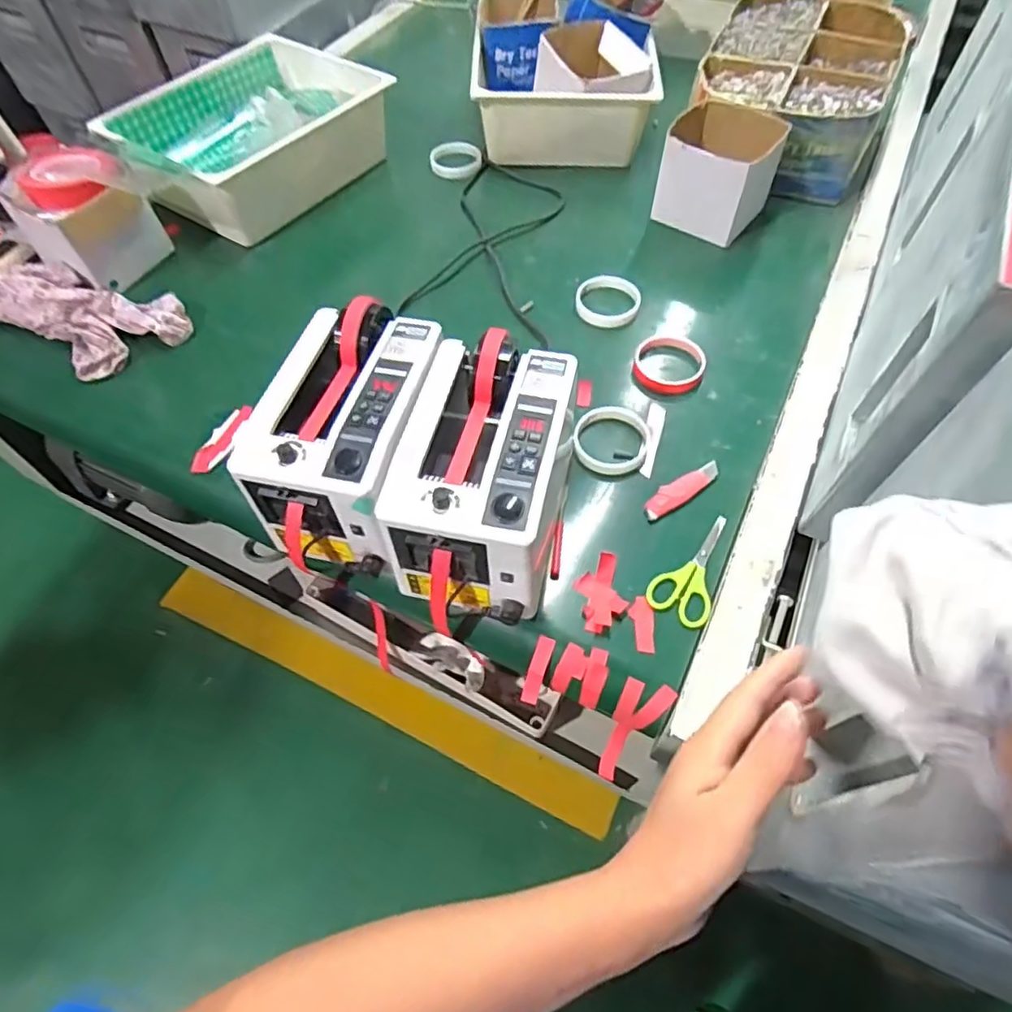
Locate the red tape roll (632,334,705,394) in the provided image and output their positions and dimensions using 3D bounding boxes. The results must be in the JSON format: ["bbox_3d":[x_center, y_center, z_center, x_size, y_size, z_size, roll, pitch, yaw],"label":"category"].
[{"bbox_3d":[0.200,-0.172,0.756,0.084,0.017,0.081,0,58,0],"label":"red tape roll"}]

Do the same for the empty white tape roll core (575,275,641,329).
[{"bbox_3d":[0.135,-0.271,0.822,0.083,0.025,0.072,13,59,9],"label":"empty white tape roll core"}]

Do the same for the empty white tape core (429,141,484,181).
[{"bbox_3d":[-0.082,-0.575,1.030,0.085,0.020,0.085,-8,59,-4],"label":"empty white tape core"}]

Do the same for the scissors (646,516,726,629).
[{"bbox_3d":[0.180,0.058,0.621,0.060,0.016,0.131,17,60,11],"label":"scissors"}]

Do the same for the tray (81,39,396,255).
[{"bbox_3d":[-0.401,-0.589,0.984,0.282,0.111,0.402,32,64,18],"label":"tray"}]

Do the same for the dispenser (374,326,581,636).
[{"bbox_3d":[-0.018,-0.018,0.590,0.139,0.152,0.242,10,59,7],"label":"dispenser"}]

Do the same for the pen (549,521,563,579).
[{"bbox_3d":[0.053,0.044,0.633,0.010,0.005,0.070,6,59,5],"label":"pen"}]

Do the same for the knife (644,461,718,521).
[{"bbox_3d":[0.188,-0.016,0.665,0.097,0.014,0.027,-31,63,-17],"label":"knife"}]

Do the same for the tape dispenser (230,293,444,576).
[{"bbox_3d":[-0.147,-0.062,0.619,0.135,0.153,0.243,12,59,8],"label":"tape dispenser"}]

